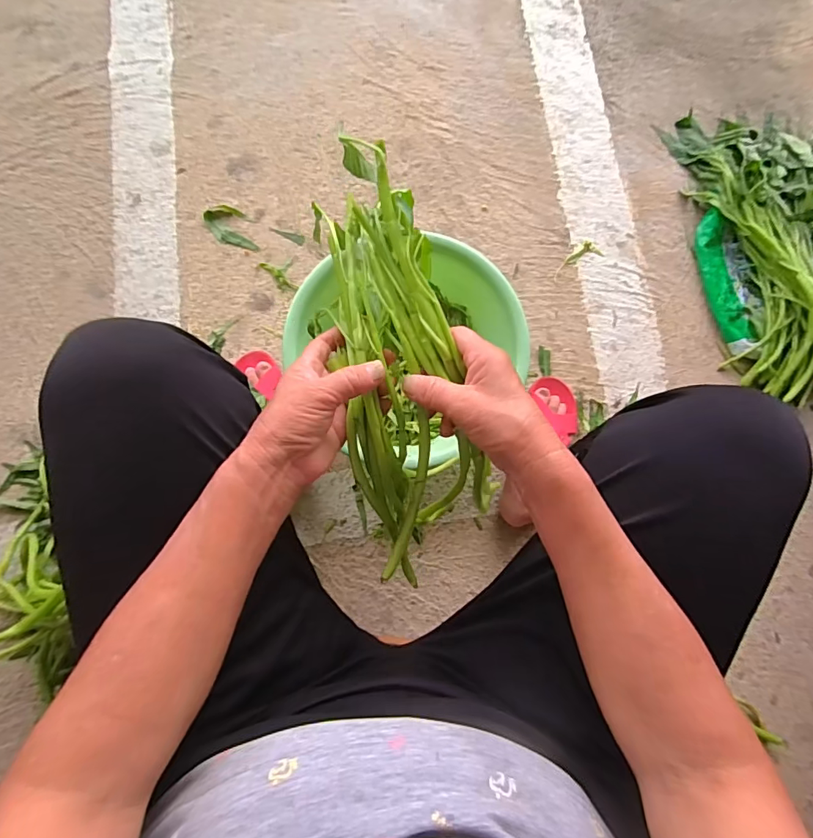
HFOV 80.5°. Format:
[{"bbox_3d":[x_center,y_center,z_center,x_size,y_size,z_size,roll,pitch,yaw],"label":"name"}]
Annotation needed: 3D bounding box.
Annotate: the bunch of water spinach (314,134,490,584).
[{"bbox_3d":[0.000,-0.045,0.395,0.103,0.048,0.335,-8,98,4],"label":"bunch of water spinach"}]

